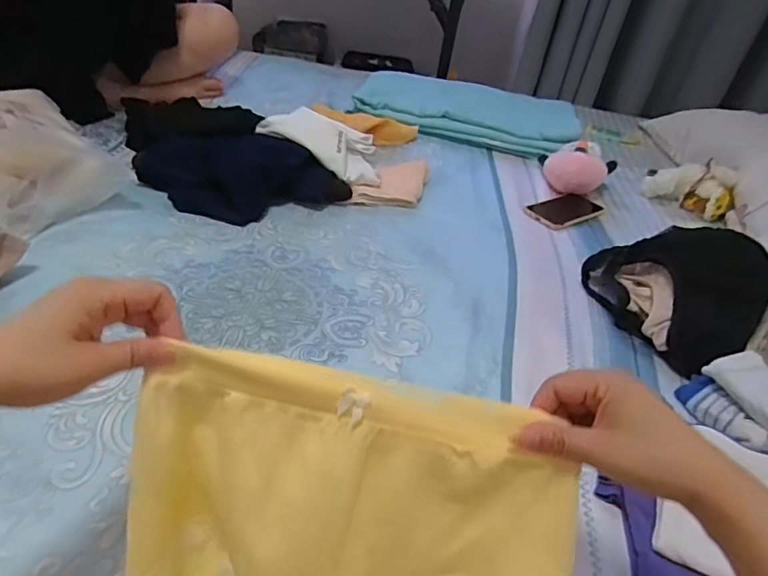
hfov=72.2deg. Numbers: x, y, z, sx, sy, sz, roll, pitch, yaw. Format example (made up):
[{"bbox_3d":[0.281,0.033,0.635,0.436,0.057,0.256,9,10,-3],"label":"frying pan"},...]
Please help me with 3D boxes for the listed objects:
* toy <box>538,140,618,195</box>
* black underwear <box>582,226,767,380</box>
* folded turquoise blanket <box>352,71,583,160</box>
[{"bbox_3d":[0.372,-0.233,1.000,0.136,0.070,0.104,14,40,7],"label":"toy"},{"bbox_3d":[0.391,-0.010,0.700,0.197,0.099,0.208,-23,49,-32],"label":"black underwear"},{"bbox_3d":[0.181,-0.388,1.155,0.480,0.064,0.212,15,40,9],"label":"folded turquoise blanket"}]

